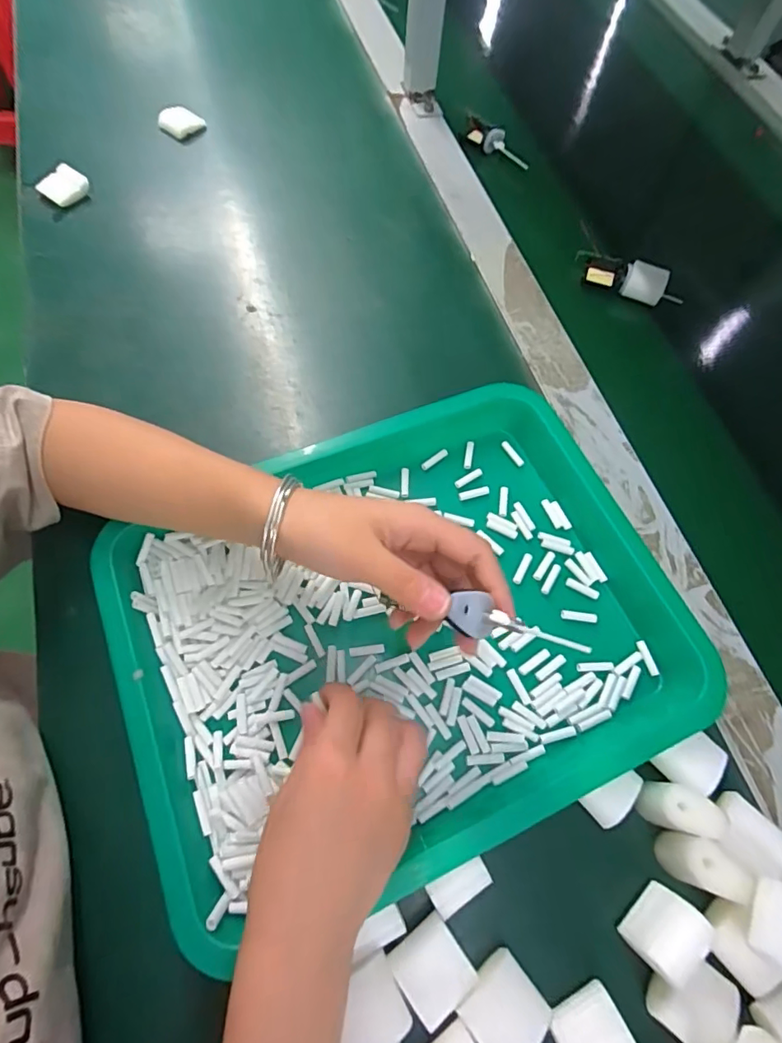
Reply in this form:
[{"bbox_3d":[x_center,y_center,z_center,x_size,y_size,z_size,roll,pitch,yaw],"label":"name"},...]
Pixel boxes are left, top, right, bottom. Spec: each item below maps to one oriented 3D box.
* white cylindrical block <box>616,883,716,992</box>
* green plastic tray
[{"bbox_3d":[0.140,0.212,0.264,0.034,0.039,0.026,-35,71,-17],"label":"white cylindrical block"},{"bbox_3d":[0.011,0.059,0.324,0.338,0.038,0.252,-20,68,-11],"label":"green plastic tray"}]

